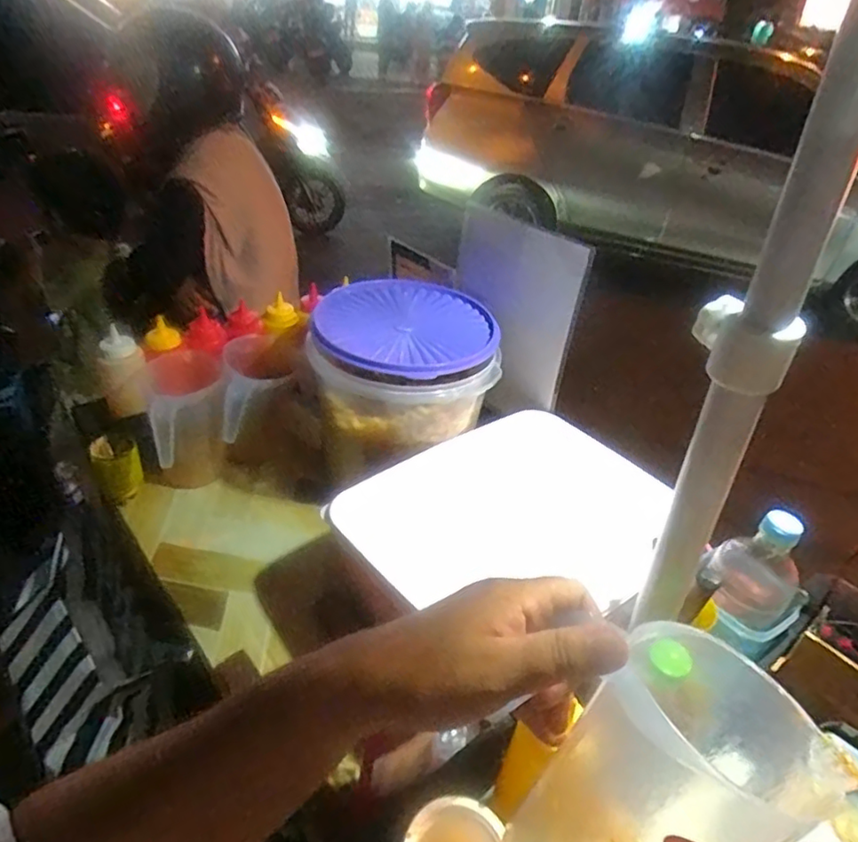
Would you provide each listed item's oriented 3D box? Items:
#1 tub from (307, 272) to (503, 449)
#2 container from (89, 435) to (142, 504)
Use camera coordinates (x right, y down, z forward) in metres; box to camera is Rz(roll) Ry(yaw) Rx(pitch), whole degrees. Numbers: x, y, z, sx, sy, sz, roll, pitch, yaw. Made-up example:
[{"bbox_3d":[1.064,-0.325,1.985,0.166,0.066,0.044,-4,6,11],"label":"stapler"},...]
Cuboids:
[{"bbox_3d":[-0.039,-0.086,0.827,0.246,0.108,0.265,-5,36,-15],"label":"tub"},{"bbox_3d":[-0.426,0.061,0.834,0.055,0.071,0.058,20,37,20],"label":"container"}]

